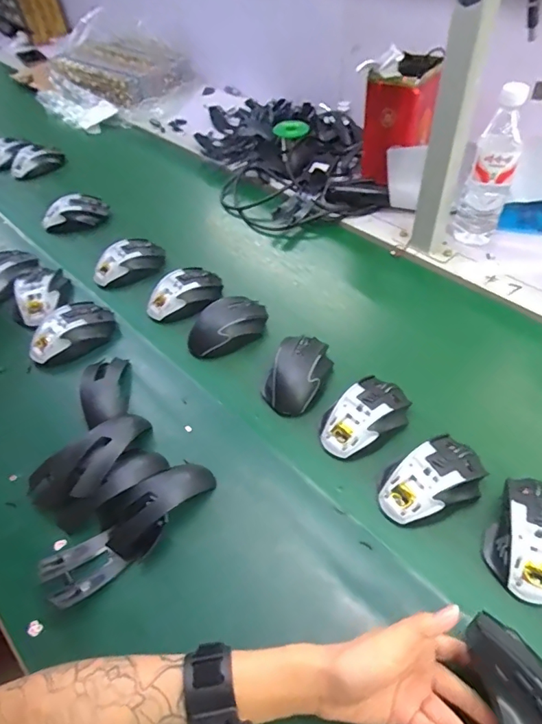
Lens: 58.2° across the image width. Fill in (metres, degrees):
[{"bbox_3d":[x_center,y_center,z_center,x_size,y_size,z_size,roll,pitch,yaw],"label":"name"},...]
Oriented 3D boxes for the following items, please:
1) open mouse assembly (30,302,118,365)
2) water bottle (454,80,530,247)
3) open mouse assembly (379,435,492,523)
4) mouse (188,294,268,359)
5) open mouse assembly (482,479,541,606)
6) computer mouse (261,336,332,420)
[{"bbox_3d":[-0.275,-0.039,0.677,0.119,0.045,0.074,-24,51,-17],"label":"open mouse assembly"},{"bbox_3d":[0.326,-0.281,0.725,0.067,0.226,0.058,17,52,18],"label":"water bottle"},{"bbox_3d":[0.165,0.123,0.506,0.115,0.048,0.072,-23,51,-16],"label":"open mouse assembly"},{"bbox_3d":[-0.058,-0.049,0.683,0.121,0.041,0.075,-37,56,-26],"label":"mouse"},{"bbox_3d":[0.246,0.164,0.459,0.070,0.041,0.109,24,54,23],"label":"open mouse assembly"},{"bbox_3d":[0.036,0.015,0.608,0.082,0.036,0.103,22,53,22],"label":"computer mouse"}]

